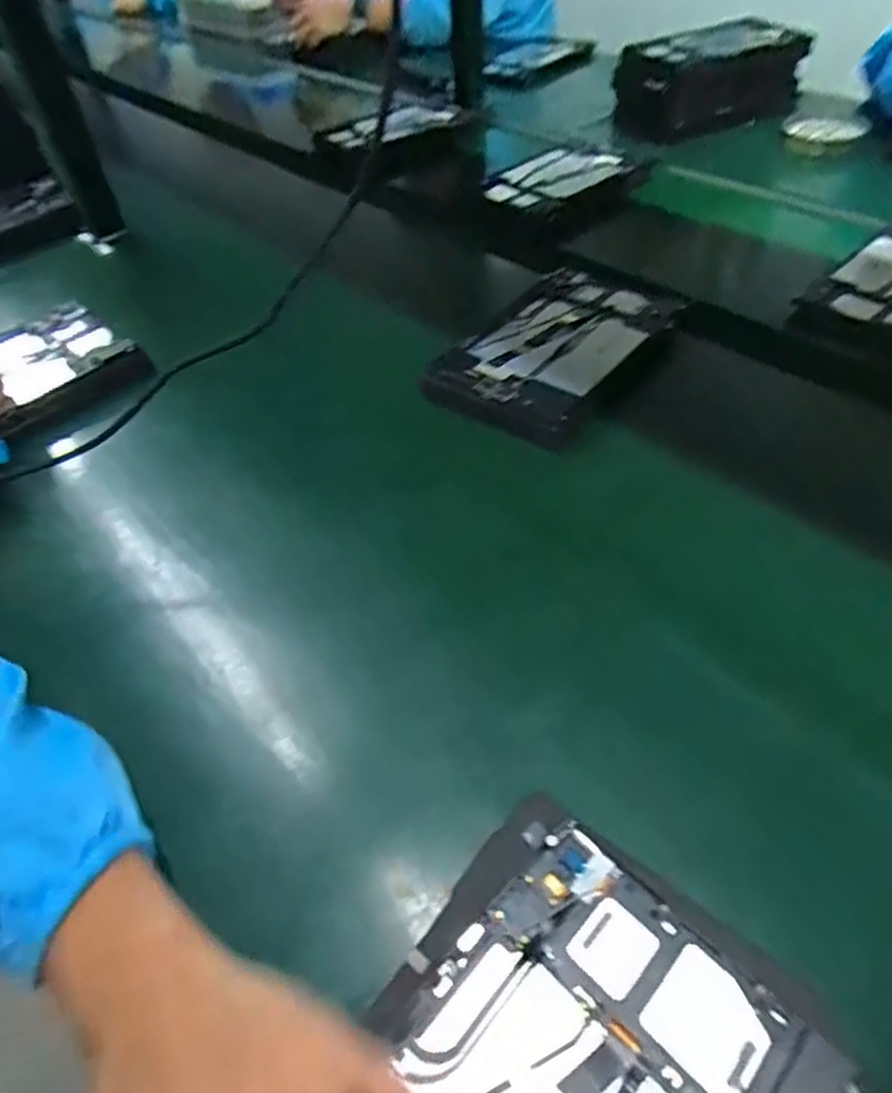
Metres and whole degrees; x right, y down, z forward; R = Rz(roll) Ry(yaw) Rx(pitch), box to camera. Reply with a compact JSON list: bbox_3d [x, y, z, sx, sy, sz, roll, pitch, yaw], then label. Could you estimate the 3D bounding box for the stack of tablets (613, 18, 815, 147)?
[{"bbox_3d":[0.415,-0.720,1.031,0.268,0.097,0.158,-16,49,-9],"label":"stack of tablets"}]

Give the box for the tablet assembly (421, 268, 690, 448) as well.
[{"bbox_3d":[0.099,-0.193,0.633,0.153,0.026,0.270,28,57,27],"label":"tablet assembly"}]

